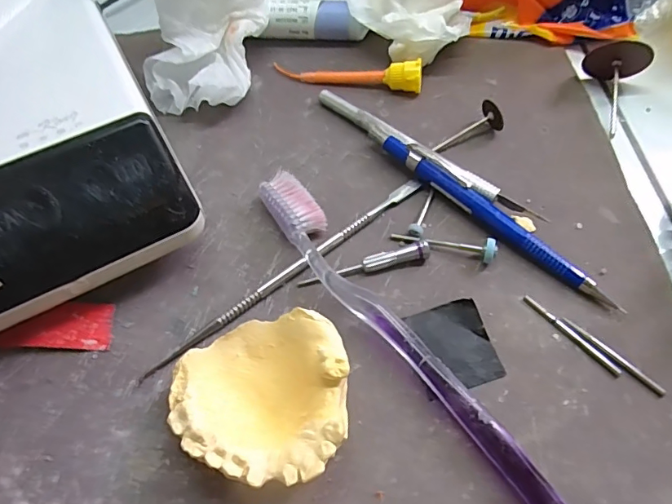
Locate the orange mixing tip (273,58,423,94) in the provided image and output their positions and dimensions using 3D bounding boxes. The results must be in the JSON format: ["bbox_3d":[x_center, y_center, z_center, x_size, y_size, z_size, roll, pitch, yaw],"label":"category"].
[{"bbox_3d":[0.005,-0.104,0.274,0.087,0.016,0.014,9,60,8],"label":"orange mixing tip"}]

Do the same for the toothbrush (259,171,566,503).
[{"bbox_3d":[0.021,0.032,0.190,0.021,0.013,0.184,-30,62,-14],"label":"toothbrush"}]

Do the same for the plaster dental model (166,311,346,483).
[{"bbox_3d":[-0.027,0.054,0.174,0.061,0.023,0.057,-8,59,-2],"label":"plaster dental model"}]

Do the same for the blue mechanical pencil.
[{"bbox_3d":[0.067,-0.020,0.220,0.134,0.012,0.011,40,68,23],"label":"blue mechanical pencil"}]

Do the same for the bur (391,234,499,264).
[{"bbox_3d":[0.048,-0.004,0.214,0.046,0.010,0.009,16,61,12],"label":"bur"}]

